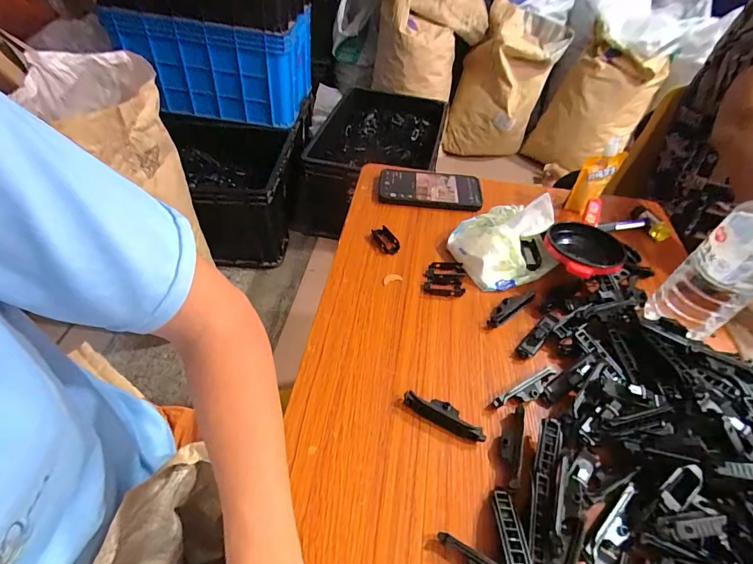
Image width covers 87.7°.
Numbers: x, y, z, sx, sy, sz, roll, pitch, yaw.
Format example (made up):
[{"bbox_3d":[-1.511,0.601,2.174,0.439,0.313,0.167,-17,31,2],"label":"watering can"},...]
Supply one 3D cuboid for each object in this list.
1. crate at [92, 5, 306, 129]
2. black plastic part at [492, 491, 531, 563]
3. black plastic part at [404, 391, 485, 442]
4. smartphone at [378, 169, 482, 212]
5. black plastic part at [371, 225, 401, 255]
[{"bbox_3d":[-0.563,-0.834,1.456,0.557,0.307,0.389,7,47,2],"label":"crate"},{"bbox_3d":[0.105,0.200,0.303,0.016,0.008,0.074,3,32,-2],"label":"black plastic part"},{"bbox_3d":[0.065,0.126,0.374,0.079,0.018,0.018,22,50,16],"label":"black plastic part"},{"bbox_3d":[0.086,-0.148,0.625,0.160,0.019,0.080,8,47,3],"label":"smartphone"},{"bbox_3d":[0.012,-0.060,0.544,0.026,0.010,0.050,-16,51,-18],"label":"black plastic part"}]

